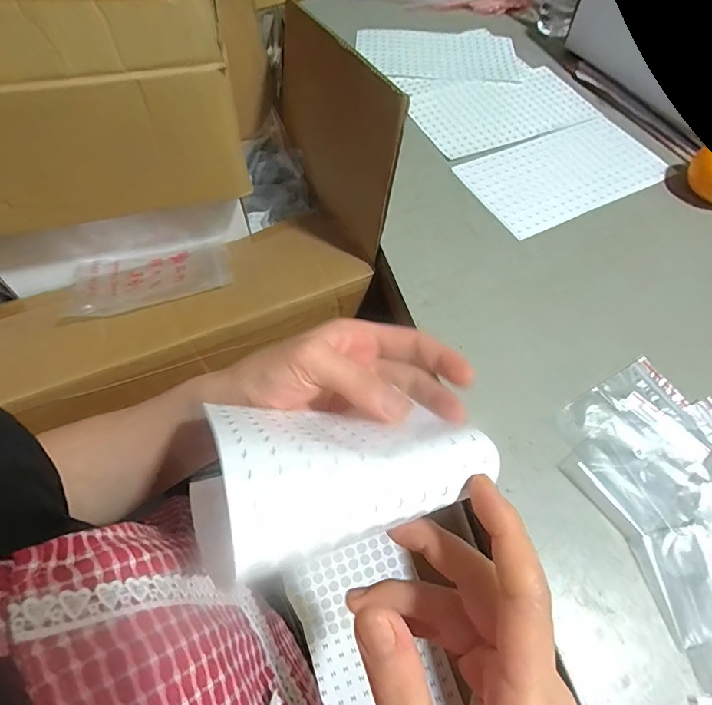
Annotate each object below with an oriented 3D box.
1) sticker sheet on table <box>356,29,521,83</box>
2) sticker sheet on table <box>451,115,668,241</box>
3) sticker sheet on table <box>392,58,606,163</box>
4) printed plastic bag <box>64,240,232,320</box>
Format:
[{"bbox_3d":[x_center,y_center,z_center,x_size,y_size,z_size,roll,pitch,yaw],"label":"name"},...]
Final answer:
[{"bbox_3d":[0.116,-0.422,0.620,0.220,0.005,0.129,0,59,-3],"label":"sticker sheet on table"},{"bbox_3d":[0.243,-0.211,0.509,0.227,0.004,0.125,-24,65,-14],"label":"sticker sheet on table"},{"bbox_3d":[0.179,-0.324,0.568,0.232,0.010,0.150,-19,67,-12],"label":"sticker sheet on table"},{"bbox_3d":[-0.236,-0.089,0.506,0.174,0.021,0.098,-16,48,-10],"label":"printed plastic bag"}]

